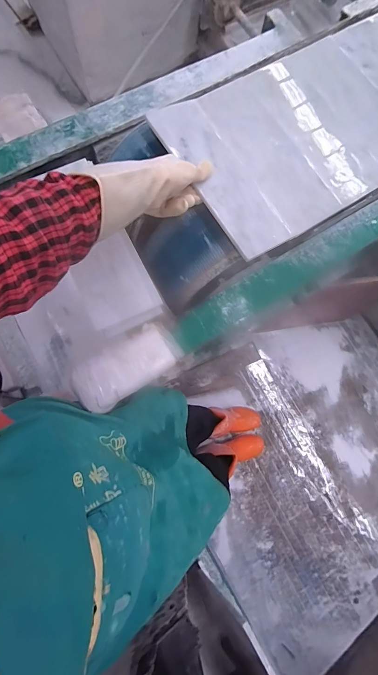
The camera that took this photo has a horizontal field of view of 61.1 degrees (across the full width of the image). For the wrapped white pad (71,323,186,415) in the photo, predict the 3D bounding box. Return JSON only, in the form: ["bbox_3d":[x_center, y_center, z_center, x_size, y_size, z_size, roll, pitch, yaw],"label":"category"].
[{"bbox_3d":[-0.094,0.043,0.483,0.160,0.020,0.077,-33,82,-8],"label":"wrapped white pad"}]

